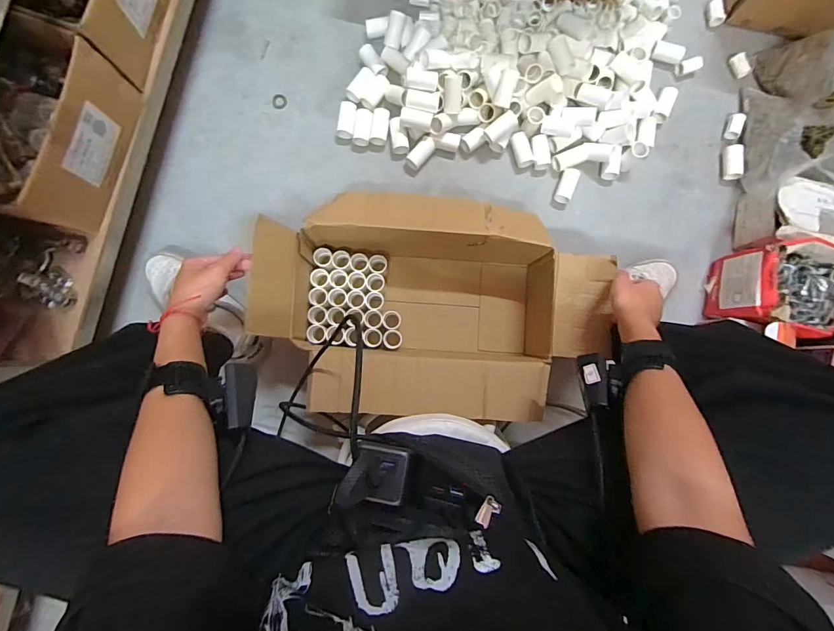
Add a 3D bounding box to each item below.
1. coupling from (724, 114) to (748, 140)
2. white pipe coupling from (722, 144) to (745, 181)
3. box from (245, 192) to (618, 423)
[{"bbox_3d":[0.617,-0.367,0.781,0.029,0.023,0.048,18,85,0],"label":"coupling"},{"bbox_3d":[0.603,-0.293,0.772,0.026,0.029,0.069,7,86,-1],"label":"white pipe coupling"},{"bbox_3d":[0.034,-0.020,0.611,0.441,0.193,0.317,4,86,-2],"label":"box"}]

